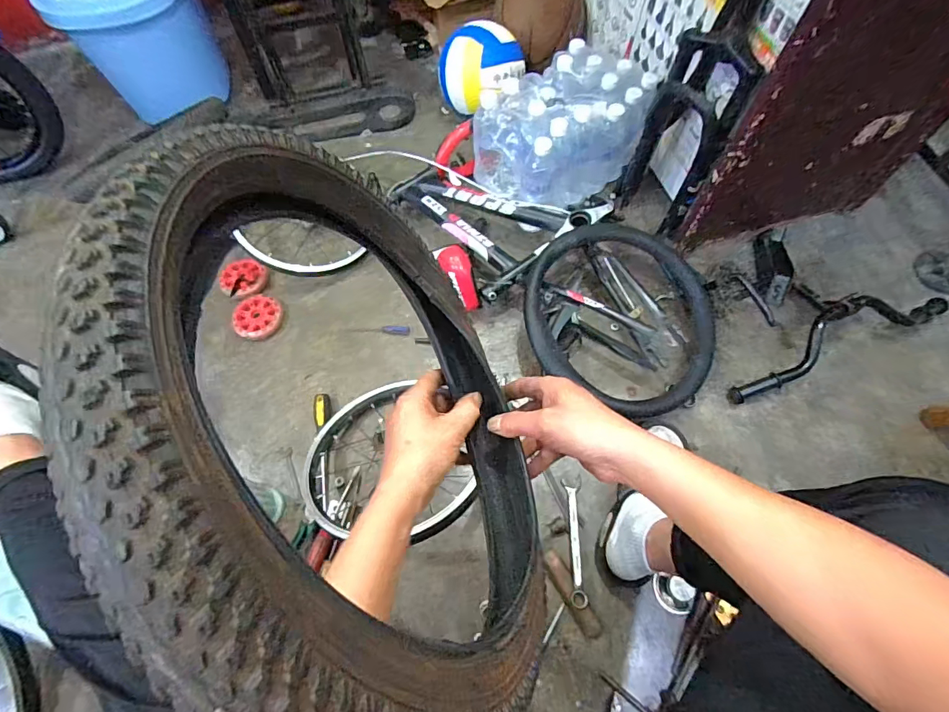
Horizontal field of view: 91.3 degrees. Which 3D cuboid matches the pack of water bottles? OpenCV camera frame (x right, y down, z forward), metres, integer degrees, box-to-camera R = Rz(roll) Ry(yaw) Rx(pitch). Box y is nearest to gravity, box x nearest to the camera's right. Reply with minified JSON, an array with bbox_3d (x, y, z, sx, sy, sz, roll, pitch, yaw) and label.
[{"bbox_3d":[0.194,-0.487,1.018,0.346,0.192,0.223,-33,69,-13],"label":"pack of water bottles"}]

